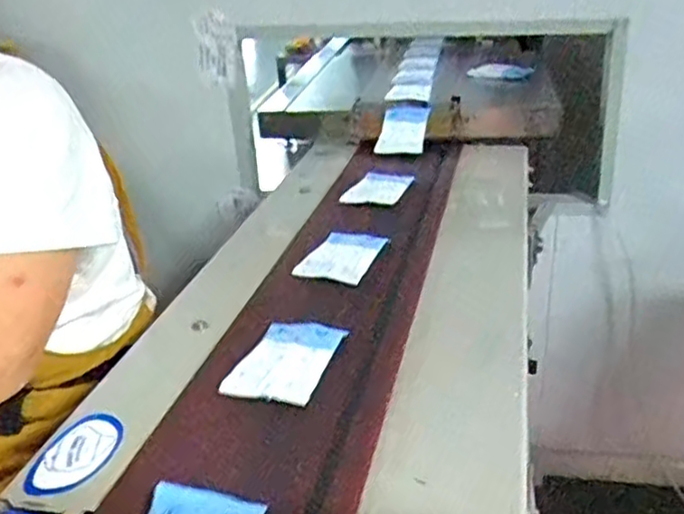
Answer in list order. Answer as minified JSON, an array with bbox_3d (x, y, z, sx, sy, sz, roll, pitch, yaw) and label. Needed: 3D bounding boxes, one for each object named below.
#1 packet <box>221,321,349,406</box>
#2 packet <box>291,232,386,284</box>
[{"bbox_3d":[-0.053,0.097,0.690,0.081,0.016,0.126,4,28,18],"label":"packet"},{"bbox_3d":[-0.002,-0.004,0.887,0.085,0.018,0.120,10,34,24],"label":"packet"}]

